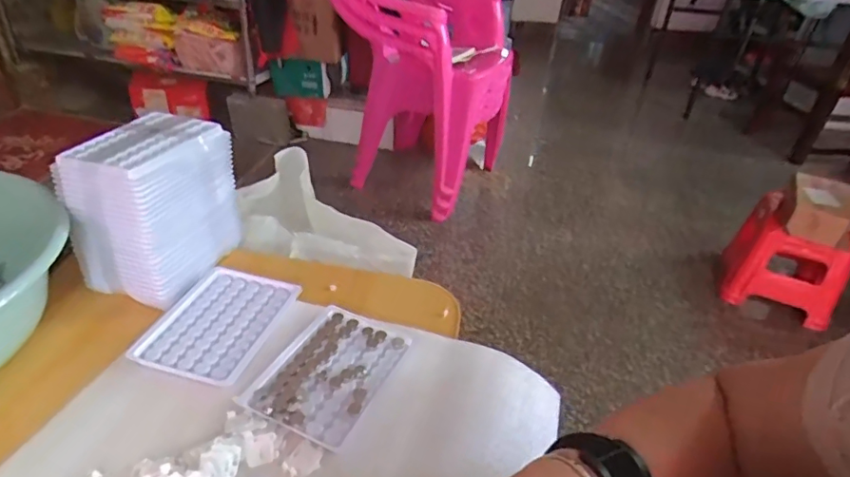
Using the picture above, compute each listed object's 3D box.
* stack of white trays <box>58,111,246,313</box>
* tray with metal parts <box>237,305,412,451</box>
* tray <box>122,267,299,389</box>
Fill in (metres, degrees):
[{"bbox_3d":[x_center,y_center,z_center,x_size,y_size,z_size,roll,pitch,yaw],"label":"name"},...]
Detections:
[{"bbox_3d":[-0.258,-0.034,0.520,0.096,0.129,0.129,14,35,12],"label":"stack of white trays"},{"bbox_3d":[-0.077,0.106,0.439,0.091,0.007,0.126,18,36,18],"label":"tray with metal parts"},{"bbox_3d":[-0.183,0.073,0.476,0.098,0.007,0.127,11,35,8],"label":"tray"}]

